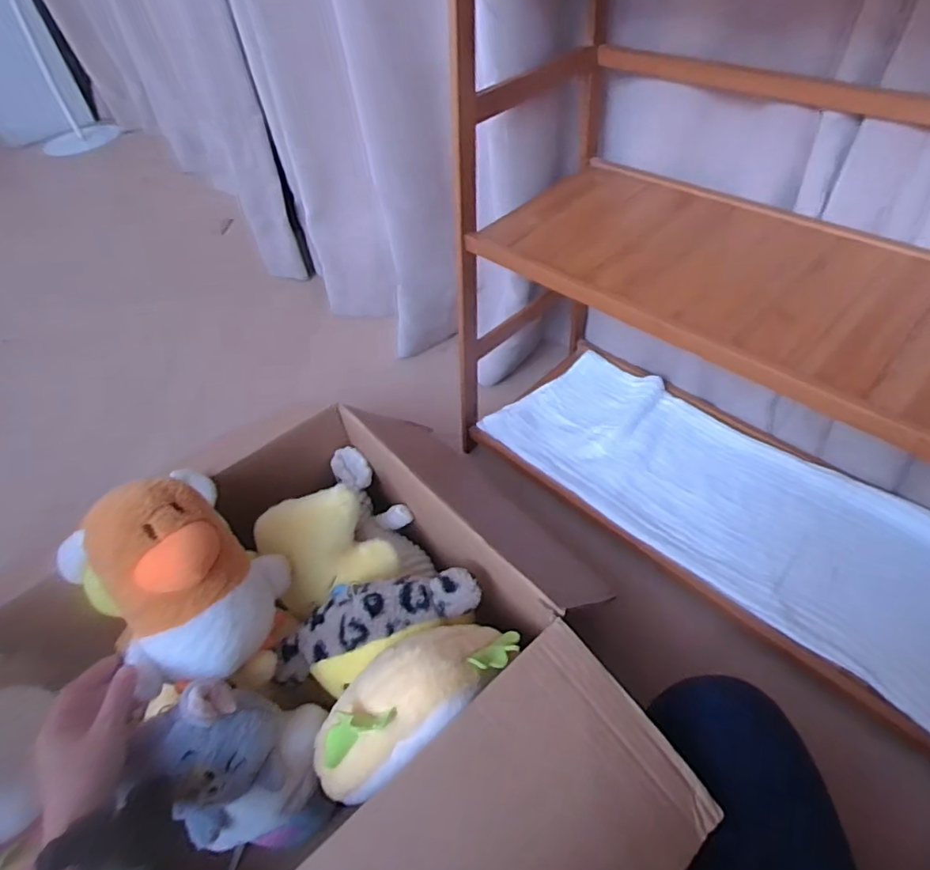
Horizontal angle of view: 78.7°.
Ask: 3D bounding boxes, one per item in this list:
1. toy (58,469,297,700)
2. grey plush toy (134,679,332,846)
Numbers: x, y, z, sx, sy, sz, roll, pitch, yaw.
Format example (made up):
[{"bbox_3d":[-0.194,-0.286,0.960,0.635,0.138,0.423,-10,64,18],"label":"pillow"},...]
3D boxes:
[{"bbox_3d":[-0.274,0.147,0.563,0.148,0.212,0.159,-3,48,4],"label":"toy"},{"bbox_3d":[-0.201,0.306,0.531,0.118,0.201,0.105,-14,48,-6],"label":"grey plush toy"}]

